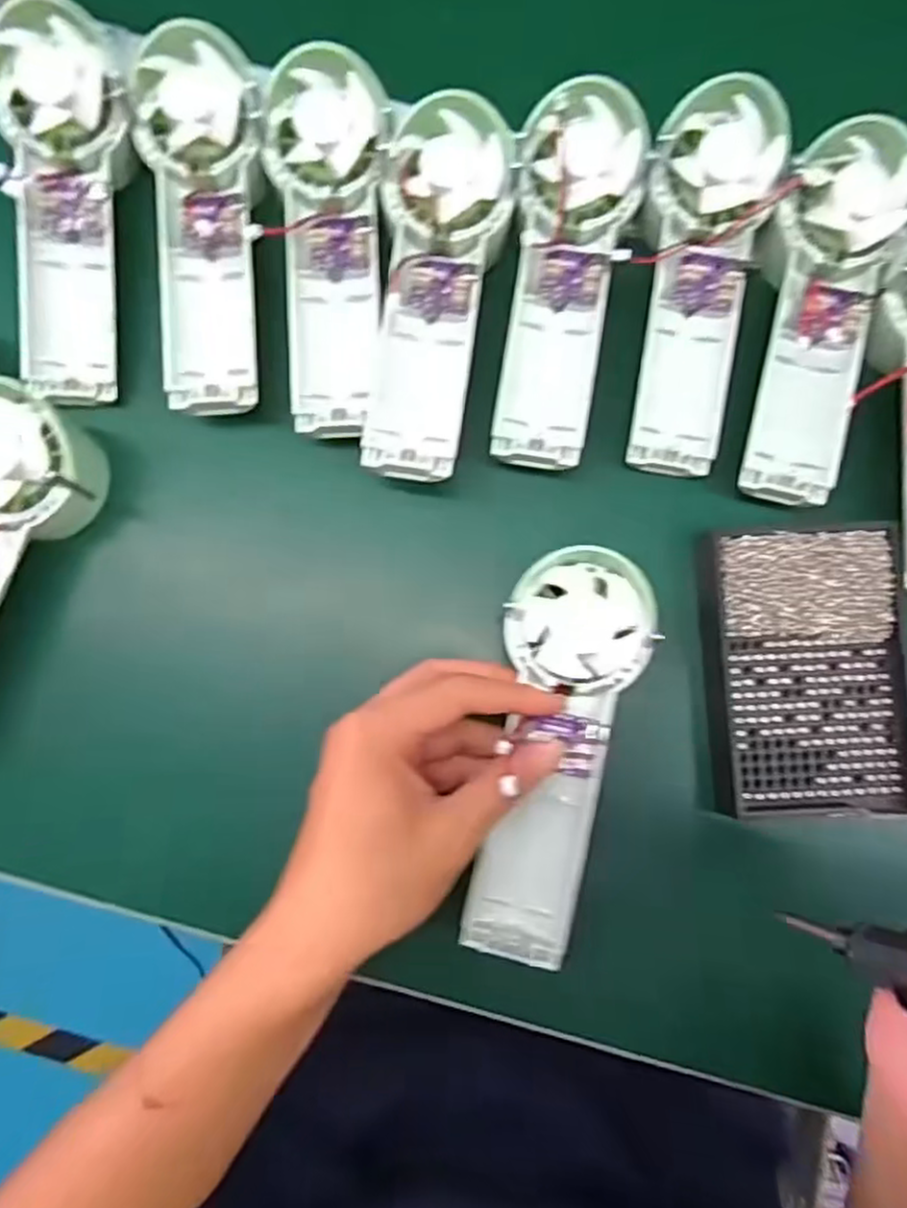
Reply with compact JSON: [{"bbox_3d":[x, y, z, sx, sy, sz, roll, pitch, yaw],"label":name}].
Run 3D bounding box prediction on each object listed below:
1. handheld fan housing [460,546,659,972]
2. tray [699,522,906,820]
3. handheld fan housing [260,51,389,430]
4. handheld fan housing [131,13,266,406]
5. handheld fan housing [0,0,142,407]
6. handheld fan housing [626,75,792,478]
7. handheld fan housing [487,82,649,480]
[{"bbox_3d":[0.045,0.064,0.312,0.061,0.022,0.176,11,87,1],"label":"handheld fan housing"},{"bbox_3d":[0.167,0.030,0.336,0.091,0.016,0.135,-1,83,0],"label":"tray"},{"bbox_3d":[-0.059,-0.170,0.343,0.061,0.042,0.176,-4,84,-1],"label":"handheld fan housing"},{"bbox_3d":[-0.121,-0.181,0.340,0.060,0.034,0.173,-3,84,-1],"label":"handheld fan housing"},{"bbox_3d":[-0.191,-0.192,0.348,0.062,0.028,0.177,3,100,0],"label":"handheld fan housing"},{"bbox_3d":[0.118,-0.153,0.344,0.057,0.026,0.174,7,97,1],"label":"handheld fan housing"},{"bbox_3d":[0.051,-0.154,0.338,0.056,0.039,0.173,11,84,1],"label":"handheld fan housing"}]

